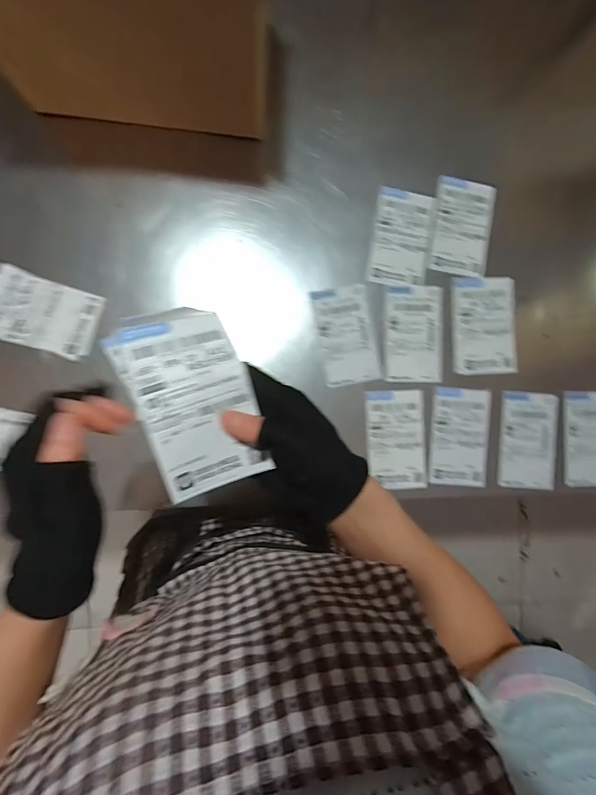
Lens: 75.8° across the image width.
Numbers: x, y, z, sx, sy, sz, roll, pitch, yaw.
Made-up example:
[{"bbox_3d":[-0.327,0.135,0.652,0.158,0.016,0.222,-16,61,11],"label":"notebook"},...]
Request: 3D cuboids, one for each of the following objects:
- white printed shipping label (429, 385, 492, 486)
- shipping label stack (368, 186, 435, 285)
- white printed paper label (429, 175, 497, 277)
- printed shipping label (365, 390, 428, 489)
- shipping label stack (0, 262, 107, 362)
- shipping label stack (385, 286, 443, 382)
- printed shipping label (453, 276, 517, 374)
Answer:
[{"bbox_3d":[0.226,0.054,0.531,0.080,0.009,0.131,3,89,-7],"label":"white printed shipping label"},{"bbox_3d":[0.143,-0.218,0.525,0.079,0.009,0.125,7,89,-7],"label":"shipping label stack"},{"bbox_3d":[0.235,-0.245,0.545,0.085,0.008,0.132,7,89,-7],"label":"white printed paper label"},{"bbox_3d":[0.135,0.057,0.522,0.080,0.006,0.132,-3,90,-7],"label":"printed shipping label"},{"bbox_3d":[-0.327,-0.106,0.480,0.149,0.010,0.089,16,88,-6],"label":"shipping label stack"},{"bbox_3d":[0.161,-0.088,0.529,0.079,0.005,0.131,1,89,-1],"label":"shipping label stack"},{"bbox_3d":[0.261,-0.101,0.533,0.087,0.010,0.134,-3,90,-7],"label":"printed shipping label"}]

